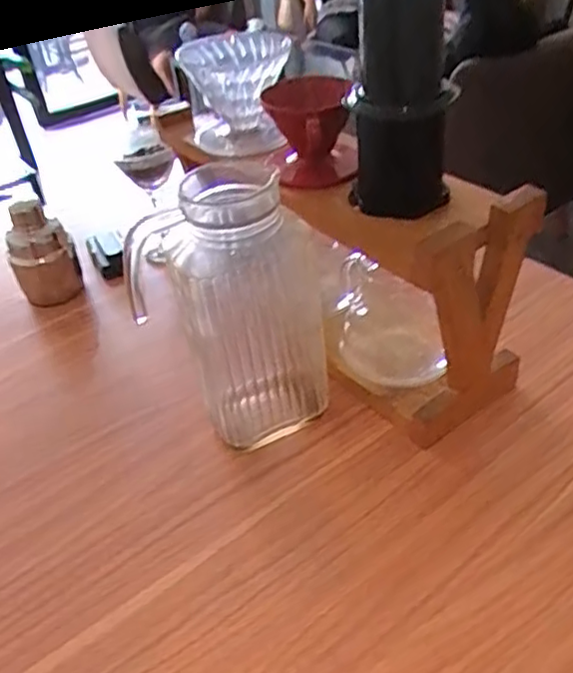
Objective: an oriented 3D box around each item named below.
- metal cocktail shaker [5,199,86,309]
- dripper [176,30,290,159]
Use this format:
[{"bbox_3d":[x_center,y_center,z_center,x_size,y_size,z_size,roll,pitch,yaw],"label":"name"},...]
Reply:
[{"bbox_3d":[-0.303,-0.100,0.808,0.069,0.143,0.078,-30,44,-25],"label":"metal cocktail shaker"},{"bbox_3d":[-0.047,-0.239,0.645,0.102,0.105,0.132,-8,39,-1],"label":"dripper"}]

